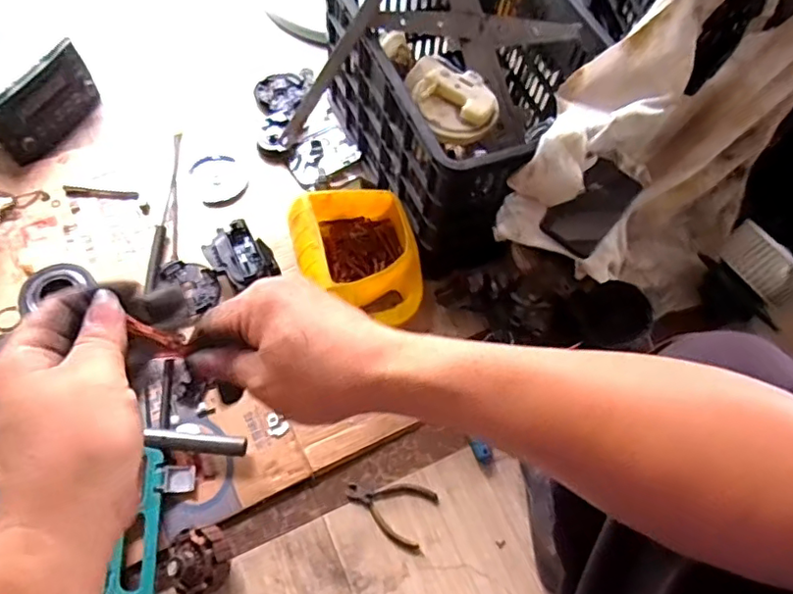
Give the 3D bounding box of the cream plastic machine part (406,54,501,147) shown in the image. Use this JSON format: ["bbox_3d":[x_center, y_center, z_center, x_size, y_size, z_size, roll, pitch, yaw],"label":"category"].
[{"bbox_3d":[0.080,-0.277,0.800,0.114,0.038,0.123,-15,64,-13],"label":"cream plastic machine part"}]

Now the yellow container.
[{"bbox_3d":[-0.055,-0.058,0.877,0.180,0.115,0.220,-15,63,-12],"label":"yellow container"}]

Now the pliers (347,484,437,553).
[{"bbox_3d":[-0.010,0.285,0.771,0.117,0.007,0.080,20,62,7],"label":"pliers"}]

